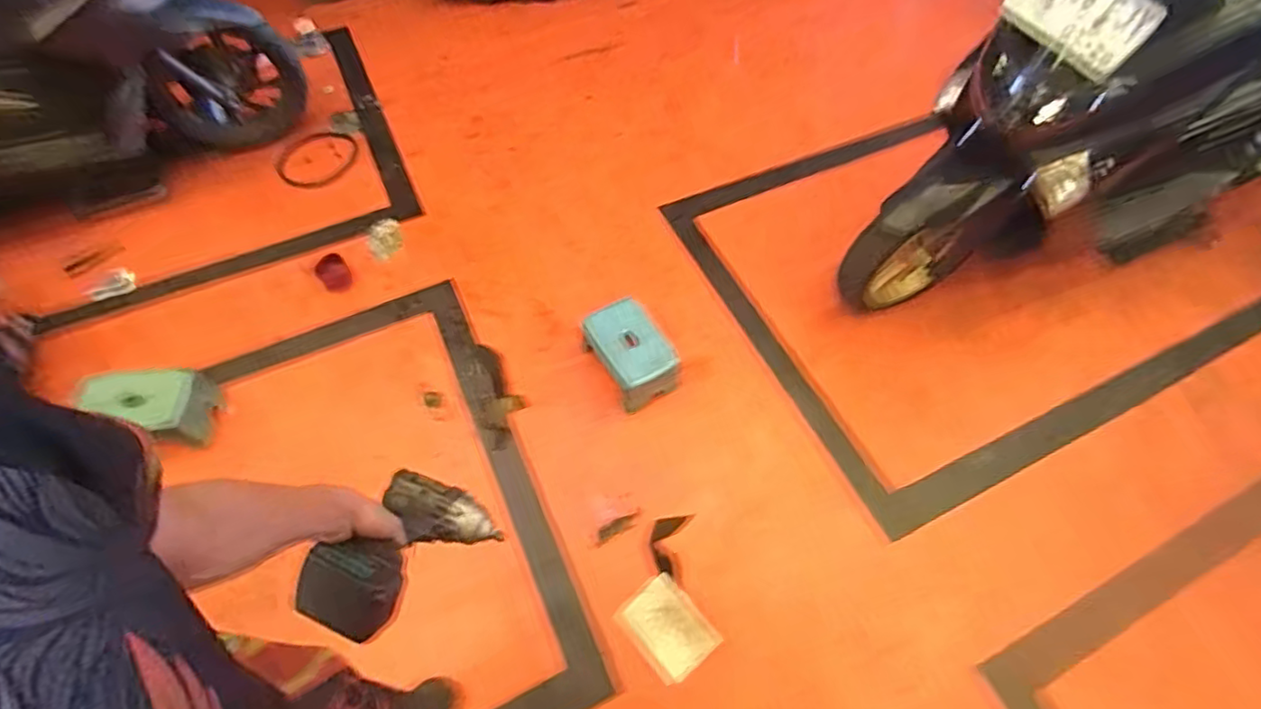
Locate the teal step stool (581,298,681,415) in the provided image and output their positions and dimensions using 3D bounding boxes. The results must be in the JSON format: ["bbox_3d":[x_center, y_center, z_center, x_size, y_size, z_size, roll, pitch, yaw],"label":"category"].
[{"bbox_3d":[0.003,-0.004,1.693,0.185,0.147,0.269,-28,63,-19],"label":"teal step stool"}]

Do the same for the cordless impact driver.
[{"bbox_3d":[-0.292,0.250,0.752,0.148,0.243,0.084,14,101,9],"label":"cordless impact driver"}]

